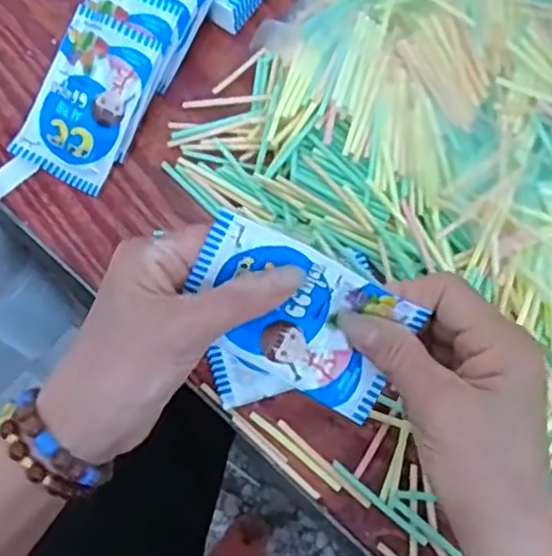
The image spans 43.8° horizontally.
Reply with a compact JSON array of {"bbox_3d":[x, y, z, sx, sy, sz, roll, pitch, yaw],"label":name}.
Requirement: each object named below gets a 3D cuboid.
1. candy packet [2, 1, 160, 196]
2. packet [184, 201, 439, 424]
[{"bbox_3d":[-0.118,-0.111,0.425,0.062,0.010,0.103,28,95,8],"label":"candy packet"},{"bbox_3d":[0.009,0.018,0.316,0.101,0.010,0.064,27,111,-1],"label":"packet"}]

